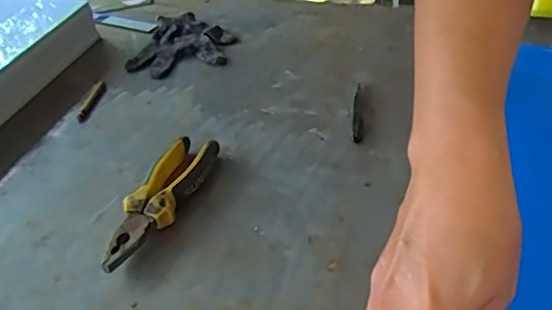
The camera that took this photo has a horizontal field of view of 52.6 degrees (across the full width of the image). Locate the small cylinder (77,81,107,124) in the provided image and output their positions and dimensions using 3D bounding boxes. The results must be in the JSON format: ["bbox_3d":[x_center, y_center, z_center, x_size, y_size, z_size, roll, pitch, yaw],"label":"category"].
[{"bbox_3d":[-0.245,-0.072,0.745,0.015,0.012,0.089,0,37,7],"label":"small cylinder"}]

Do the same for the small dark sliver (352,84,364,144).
[{"bbox_3d":[0.098,-0.052,0.673,0.012,0.005,0.120,1,37,8],"label":"small dark sliver"}]

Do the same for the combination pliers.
[{"bbox_3d":[-0.115,0.044,0.557,0.048,0.029,0.188,10,39,19],"label":"combination pliers"}]

